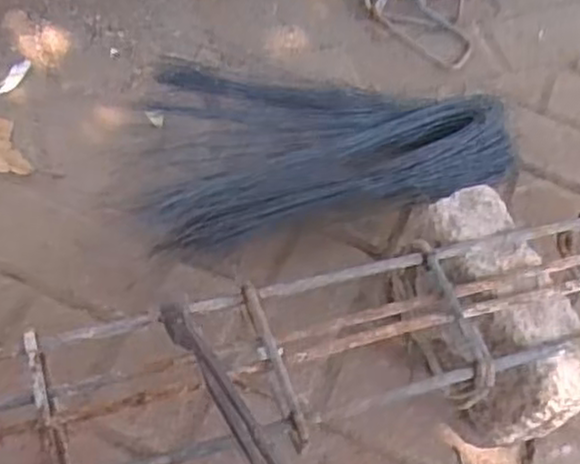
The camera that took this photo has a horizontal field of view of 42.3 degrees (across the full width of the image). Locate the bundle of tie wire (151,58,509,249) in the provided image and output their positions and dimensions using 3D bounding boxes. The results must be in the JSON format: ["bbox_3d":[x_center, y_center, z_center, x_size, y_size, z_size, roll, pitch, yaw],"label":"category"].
[{"bbox_3d":[0.041,-0.127,0.890,0.435,0.053,0.256,-12,64,-14],"label":"bundle of tie wire"}]

